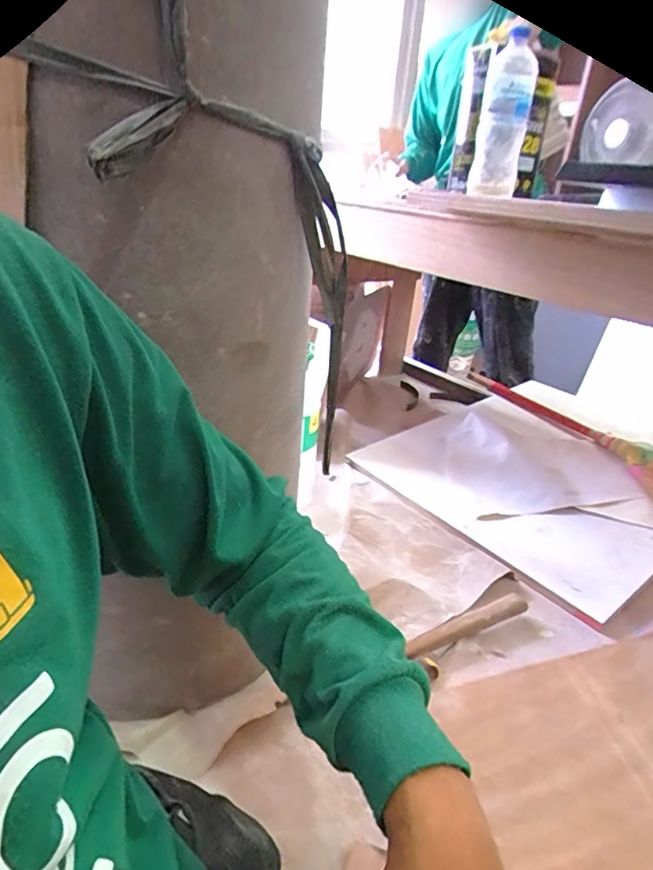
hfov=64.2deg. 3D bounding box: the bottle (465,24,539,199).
[{"bbox_3d":[0.288,-0.508,0.855,0.073,0.247,0.069,12,5,14],"label":"bottle"}]

